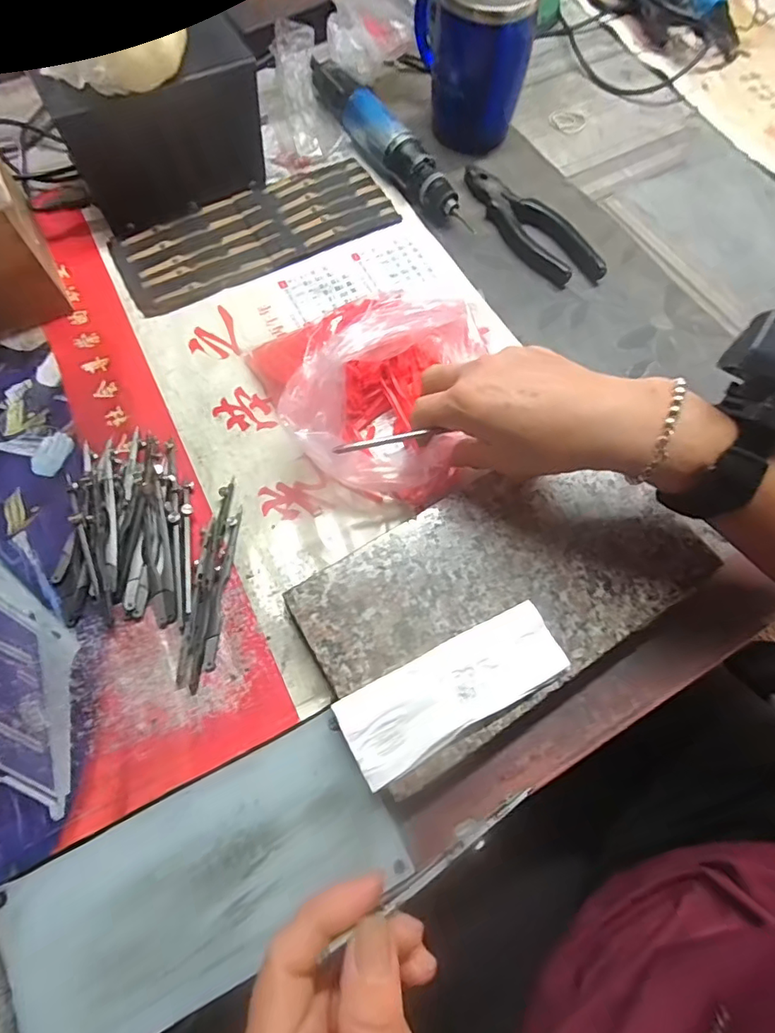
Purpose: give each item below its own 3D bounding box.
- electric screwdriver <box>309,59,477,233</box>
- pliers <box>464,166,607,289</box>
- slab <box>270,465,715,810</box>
[{"bbox_3d":[-0.003,-0.353,0.484,0.042,0.045,0.242,-32,69,-13],"label":"electric screwdriver"},{"bbox_3d":[0.124,-0.264,0.459,0.043,0.018,0.166,-32,69,-13],"label":"pliers"},{"bbox_3d":[0.070,0.044,0.323,0.233,0.023,0.131,-31,69,-13],"label":"slab"}]

